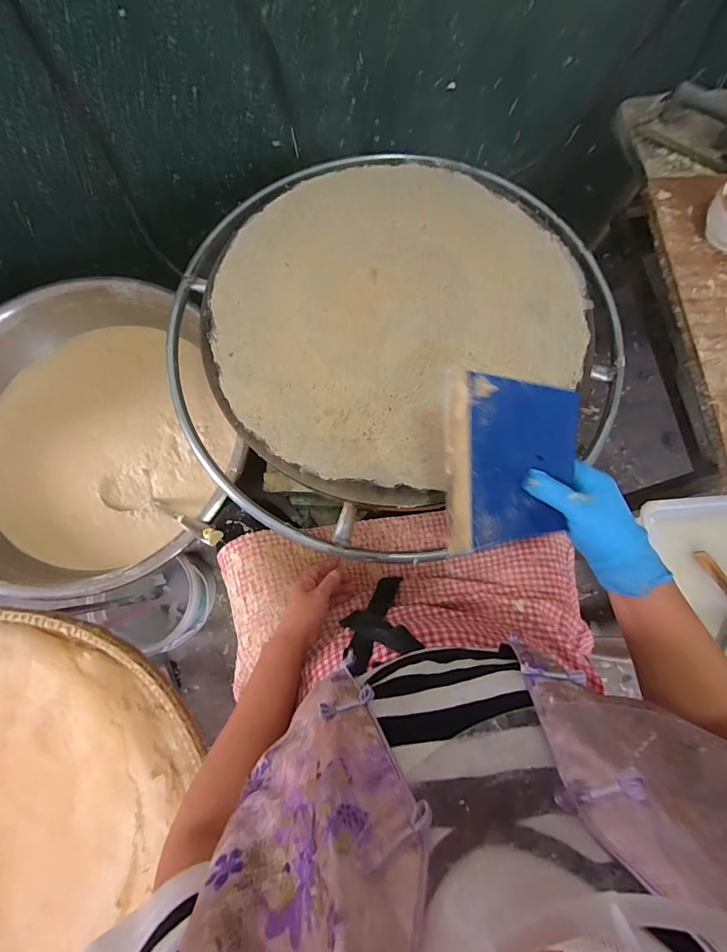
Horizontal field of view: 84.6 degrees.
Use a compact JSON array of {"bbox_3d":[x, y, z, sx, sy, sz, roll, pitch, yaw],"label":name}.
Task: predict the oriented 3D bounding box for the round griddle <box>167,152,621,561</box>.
[{"bbox_3d":[0.045,-0.236,0.621,0.690,0.058,0.664,0,76,-1],"label":"round griddle"}]

